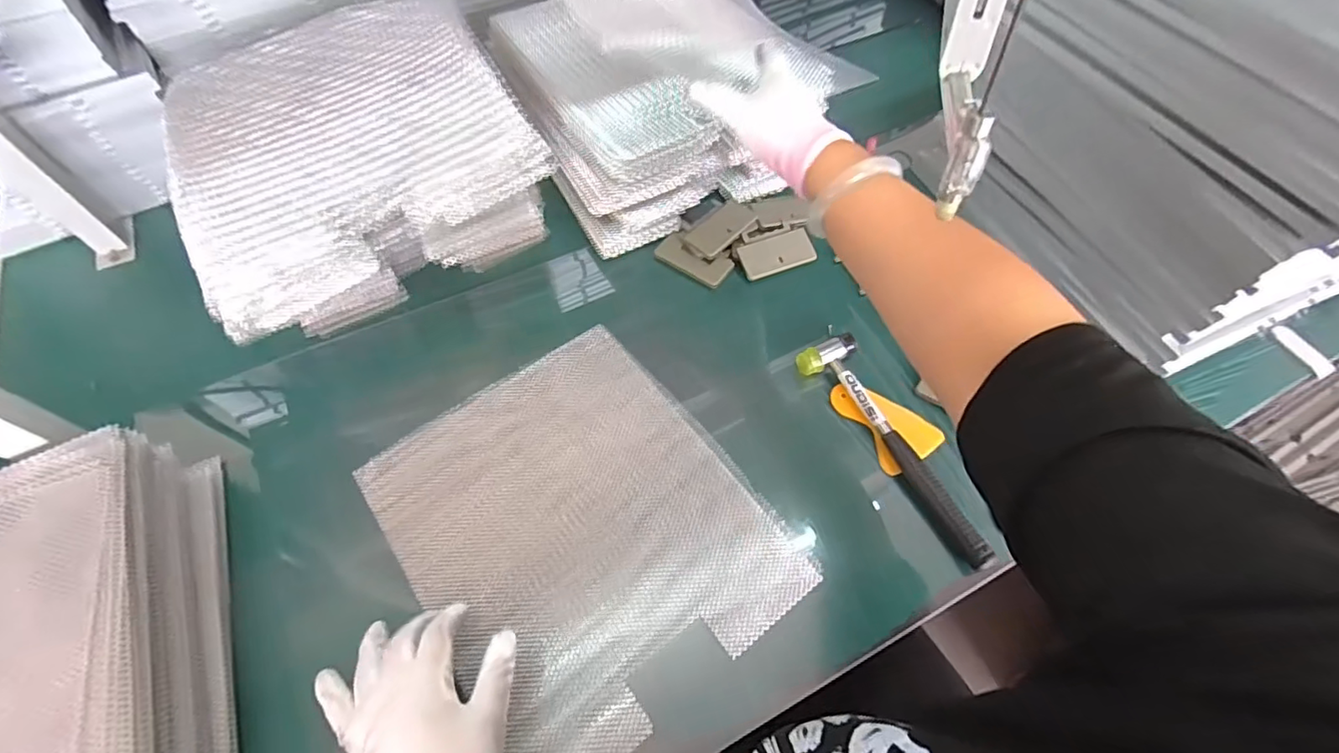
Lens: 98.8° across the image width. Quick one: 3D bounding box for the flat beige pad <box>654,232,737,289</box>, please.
[{"bbox_3d":[0.027,-0.133,0.653,0.087,0.012,0.046,32,65,16],"label":"flat beige pad"}]

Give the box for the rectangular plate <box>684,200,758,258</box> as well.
[{"bbox_3d":[0.060,-0.171,0.659,0.085,0.009,0.044,-40,67,-21],"label":"rectangular plate"}]

